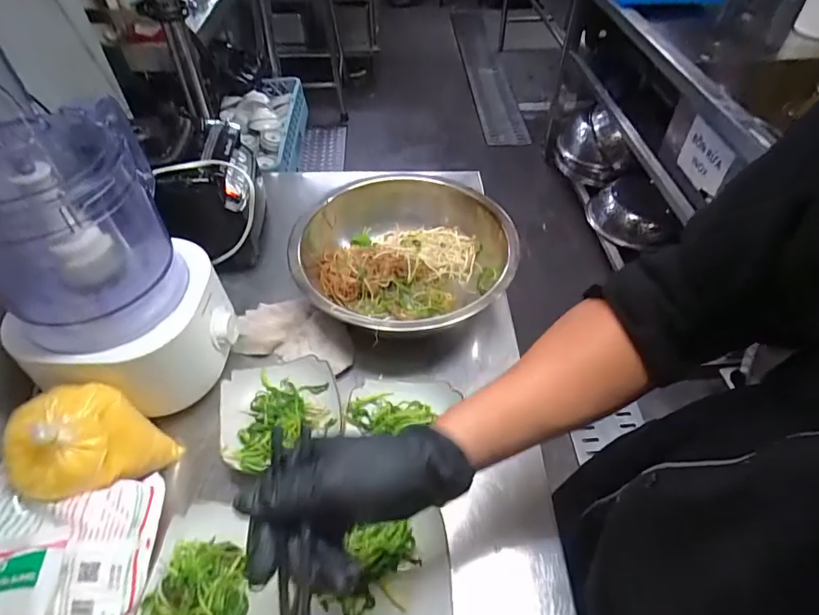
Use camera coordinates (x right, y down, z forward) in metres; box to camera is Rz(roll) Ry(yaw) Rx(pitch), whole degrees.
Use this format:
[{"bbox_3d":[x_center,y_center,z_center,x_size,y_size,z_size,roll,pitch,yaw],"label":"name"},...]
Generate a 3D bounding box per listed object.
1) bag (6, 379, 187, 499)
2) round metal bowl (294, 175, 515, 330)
[{"bbox_3d":[-0.329,0.141,0.481,0.080,0.127,0.116,30,55,24],"label":"bag"},{"bbox_3d":[0.001,-0.066,0.693,0.300,0.093,0.297,0,48,0],"label":"round metal bowl"}]

